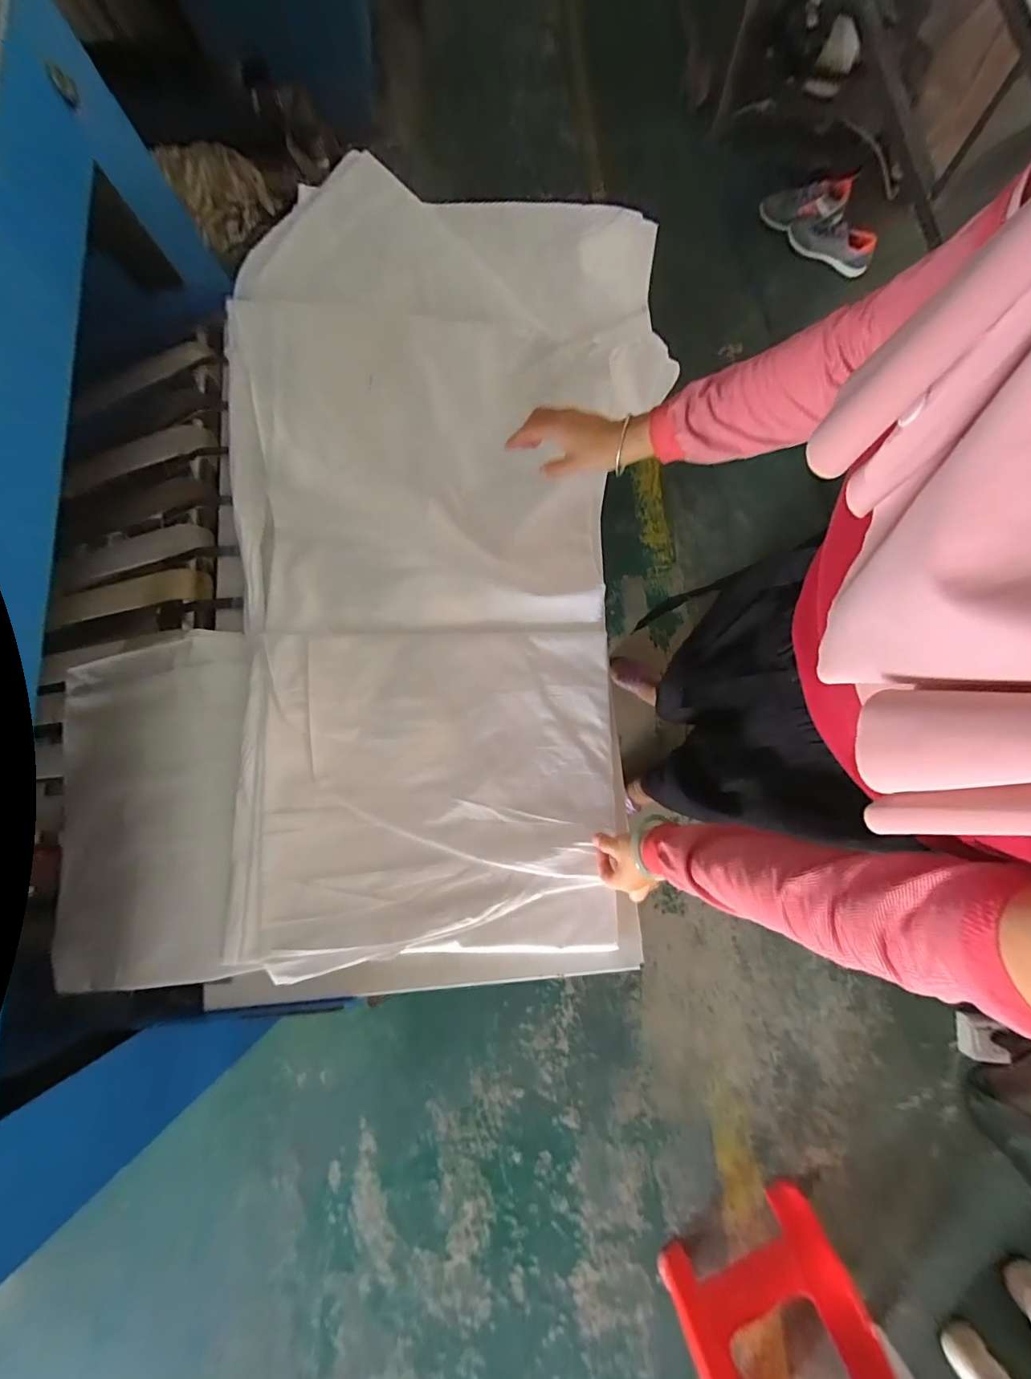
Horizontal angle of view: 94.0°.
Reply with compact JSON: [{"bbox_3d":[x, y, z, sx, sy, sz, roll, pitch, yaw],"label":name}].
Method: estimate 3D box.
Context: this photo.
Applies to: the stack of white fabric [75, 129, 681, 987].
[{"bbox_3d":[-0.180,-0.155,0.614,0.688,0.198,1.027,6,78,2],"label":"stack of white fabric"}]

